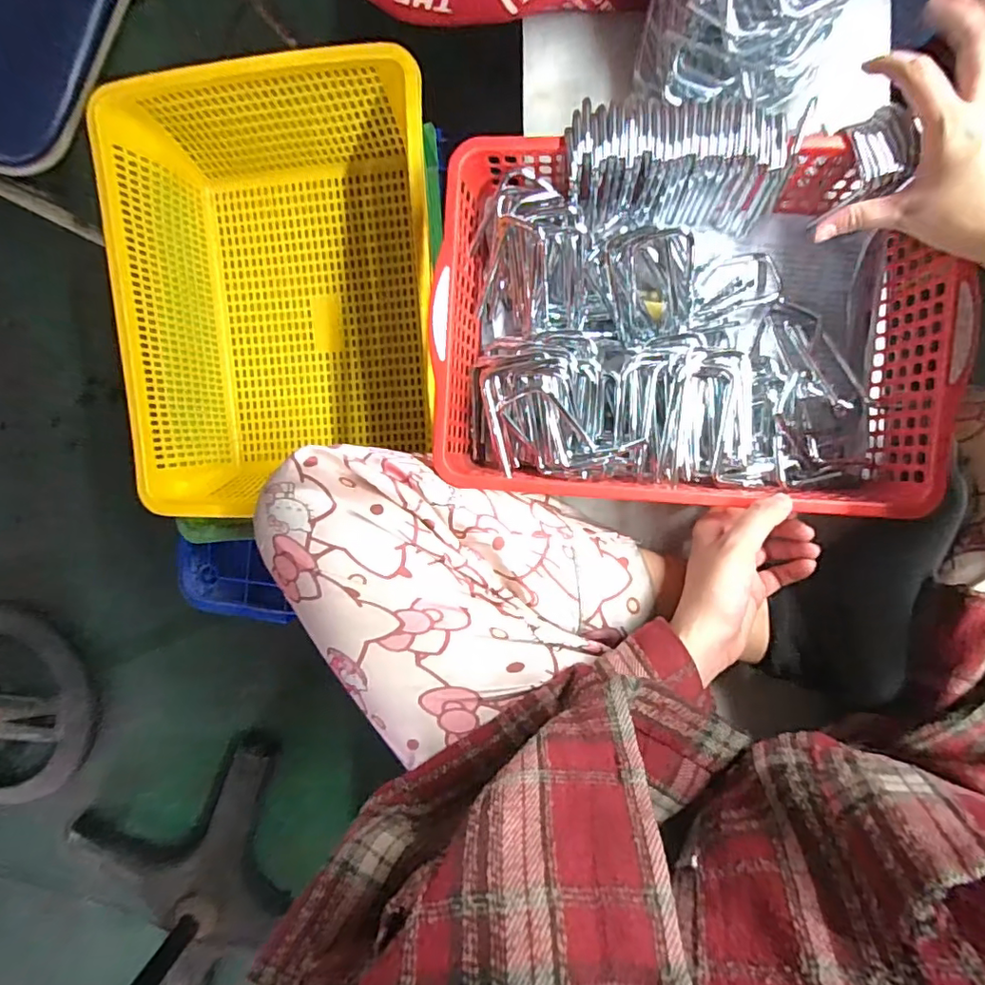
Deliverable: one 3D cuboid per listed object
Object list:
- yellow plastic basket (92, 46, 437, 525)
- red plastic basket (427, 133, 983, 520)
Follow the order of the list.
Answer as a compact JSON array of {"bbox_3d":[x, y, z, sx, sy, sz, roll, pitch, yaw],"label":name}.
[{"bbox_3d":[-0.187,-0.189,0.570,0.285,0.187,0.382,-3,92,8],"label":"yellow plastic basket"},{"bbox_3d":[0.145,-0.123,0.434,0.358,0.093,0.254,4,93,7],"label":"red plastic basket"}]

